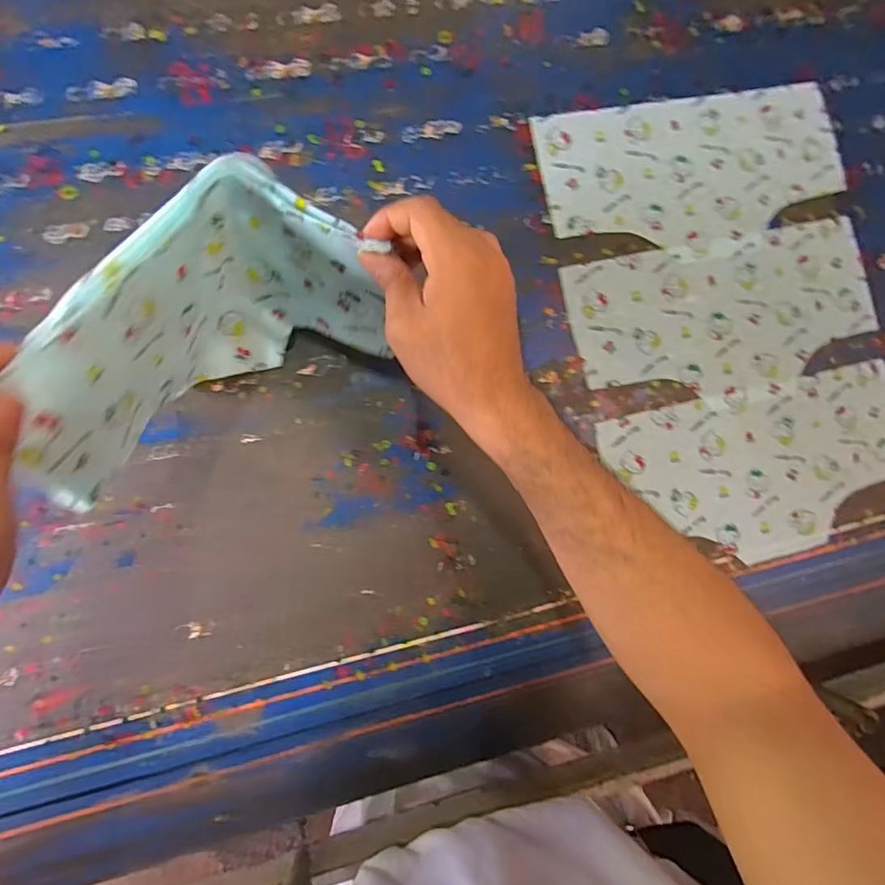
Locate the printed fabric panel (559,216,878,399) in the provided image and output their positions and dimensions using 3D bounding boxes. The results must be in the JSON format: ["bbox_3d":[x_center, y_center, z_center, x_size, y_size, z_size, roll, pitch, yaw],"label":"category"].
[{"bbox_3d":[0.283,-0.129,0.505,0.316,0.008,0.150,-13,89,-8],"label":"printed fabric panel"}]

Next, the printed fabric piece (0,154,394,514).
[{"bbox_3d":[-0.151,-0.052,0.347,0.111,0.178,0.225,32,84,-5],"label":"printed fabric piece"}]

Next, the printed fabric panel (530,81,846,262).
[{"bbox_3d":[0.256,-0.269,0.511,0.315,0.007,0.164,-12,89,-8],"label":"printed fabric panel"}]

